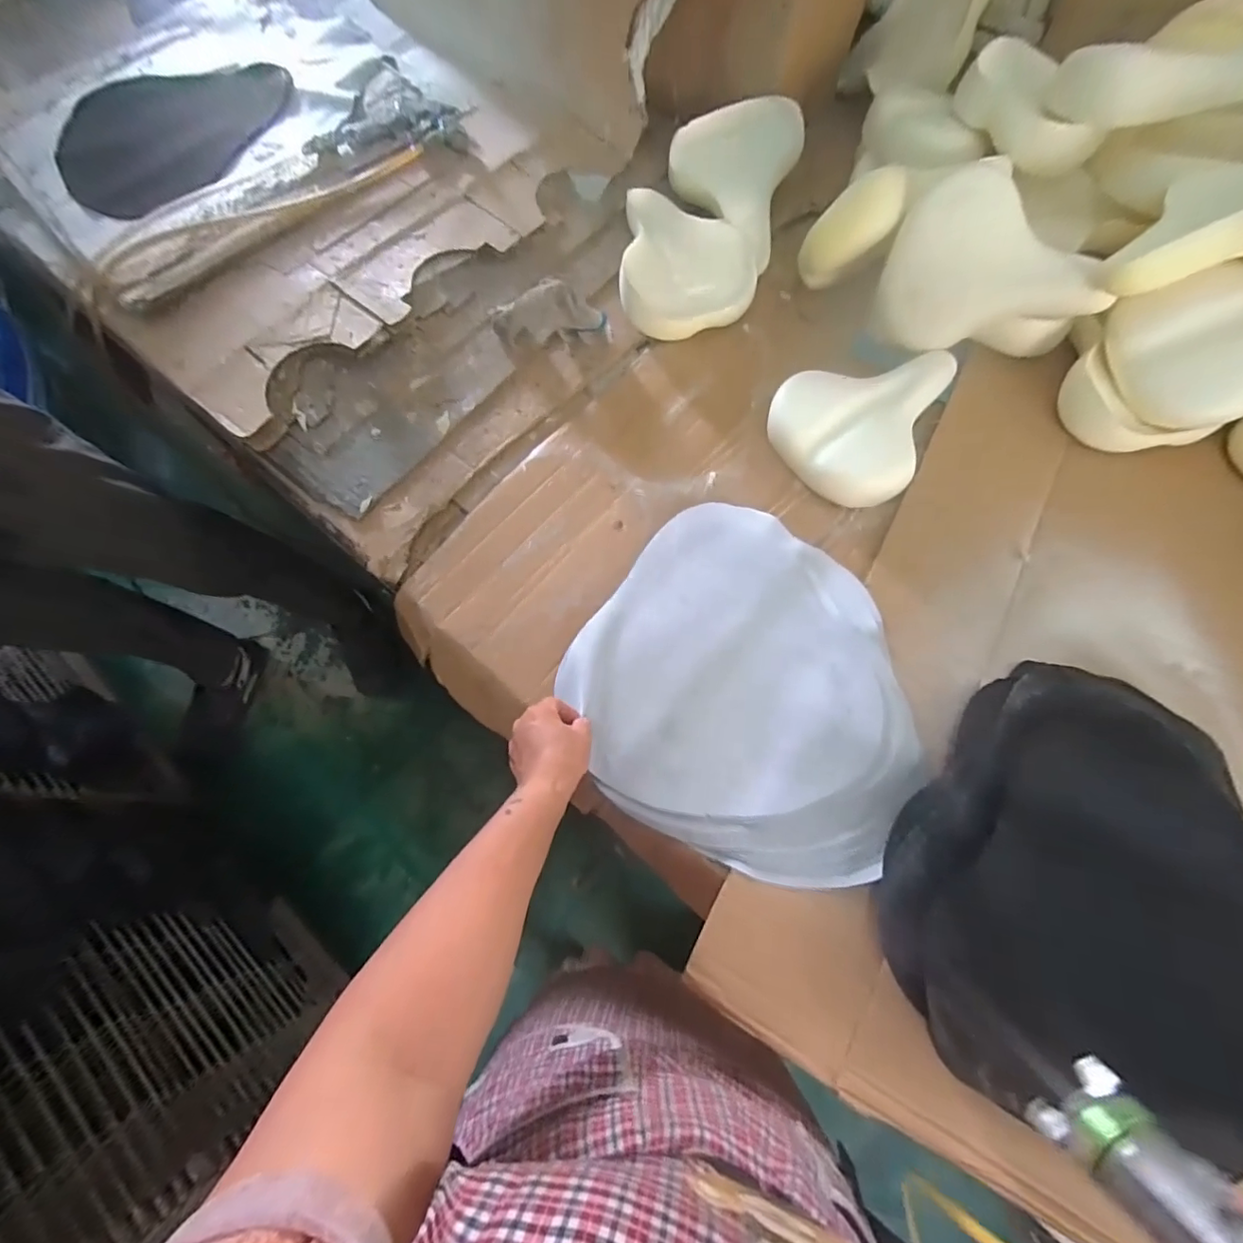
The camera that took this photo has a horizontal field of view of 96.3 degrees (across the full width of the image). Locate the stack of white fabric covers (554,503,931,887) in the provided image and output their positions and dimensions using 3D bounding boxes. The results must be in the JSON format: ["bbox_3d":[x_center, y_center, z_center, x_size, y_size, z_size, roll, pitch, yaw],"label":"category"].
[{"bbox_3d":[0.140,0.064,0.594,0.357,0.030,0.350,32,75,10],"label":"stack of white fabric covers"}]

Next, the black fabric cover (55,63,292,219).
[{"bbox_3d":[-0.726,-0.762,0.871,0.362,0.020,0.323,18,75,13],"label":"black fabric cover"}]

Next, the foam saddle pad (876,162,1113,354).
[{"bbox_3d":[0.423,-0.405,0.675,0.218,0.169,0.060,41,46,-6],"label":"foam saddle pad"}]

